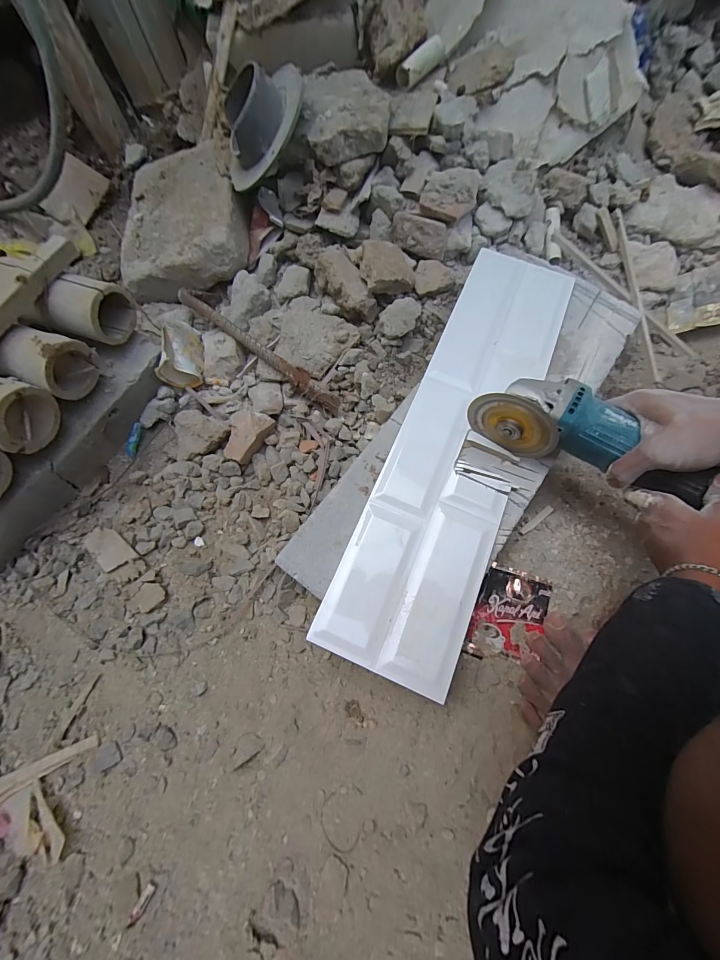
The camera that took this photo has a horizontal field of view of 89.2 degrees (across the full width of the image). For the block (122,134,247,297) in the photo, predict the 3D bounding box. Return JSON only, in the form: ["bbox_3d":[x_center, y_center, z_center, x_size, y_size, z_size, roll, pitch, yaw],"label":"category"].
[{"bbox_3d":[-0.295,-0.453,0.621,0.203,0.080,0.280,-6,73,-3],"label":"block"}]

